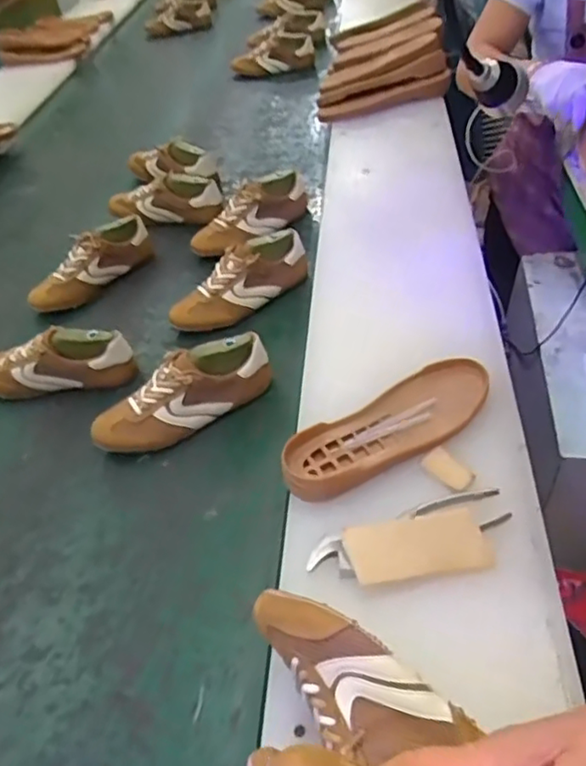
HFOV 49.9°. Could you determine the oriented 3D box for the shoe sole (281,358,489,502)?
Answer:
[{"bbox_3d":[0.104,0.045,0.681,0.256,0.024,0.085,-28,43,-21],"label":"shoe sole"}]

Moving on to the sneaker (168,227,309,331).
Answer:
[{"bbox_3d":[-0.080,-0.152,0.971,0.240,0.091,0.078,-35,50,-11],"label":"sneaker"}]

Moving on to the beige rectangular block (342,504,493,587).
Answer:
[{"bbox_3d":[0.113,0.151,0.577,0.123,0.015,0.057,-10,69,-5],"label":"beige rectangular block"}]

